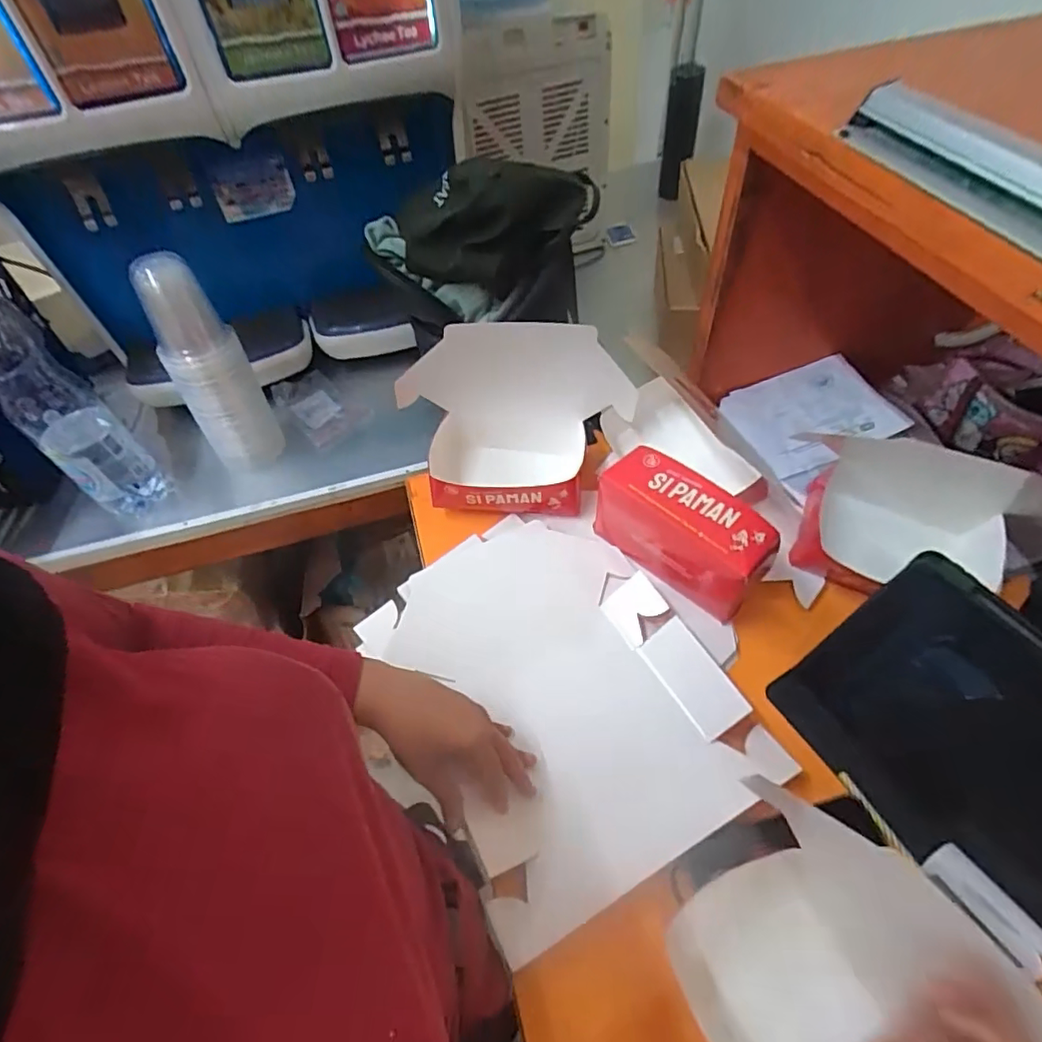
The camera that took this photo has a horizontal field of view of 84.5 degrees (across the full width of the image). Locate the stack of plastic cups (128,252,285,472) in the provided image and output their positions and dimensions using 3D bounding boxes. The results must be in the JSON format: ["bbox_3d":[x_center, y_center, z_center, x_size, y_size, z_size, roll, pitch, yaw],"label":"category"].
[{"bbox_3d":[-0.387,-0.182,0.715,0.089,0.269,0.073,-25,54,-14],"label":"stack of plastic cups"}]

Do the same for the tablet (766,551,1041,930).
[{"bbox_3d":[0.363,0.180,0.462,0.012,0.195,0.253,8,37,-46],"label":"tablet"}]

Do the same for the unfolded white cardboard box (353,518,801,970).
[{"bbox_3d":[0.029,0.159,0.567,0.274,0.035,0.359,-27,55,-15],"label":"unfolded white cardboard box"}]

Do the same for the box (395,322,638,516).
[{"bbox_3d":[-0.004,-0.096,0.676,0.275,0.218,0.129,-1,52,4],"label":"box"}]

